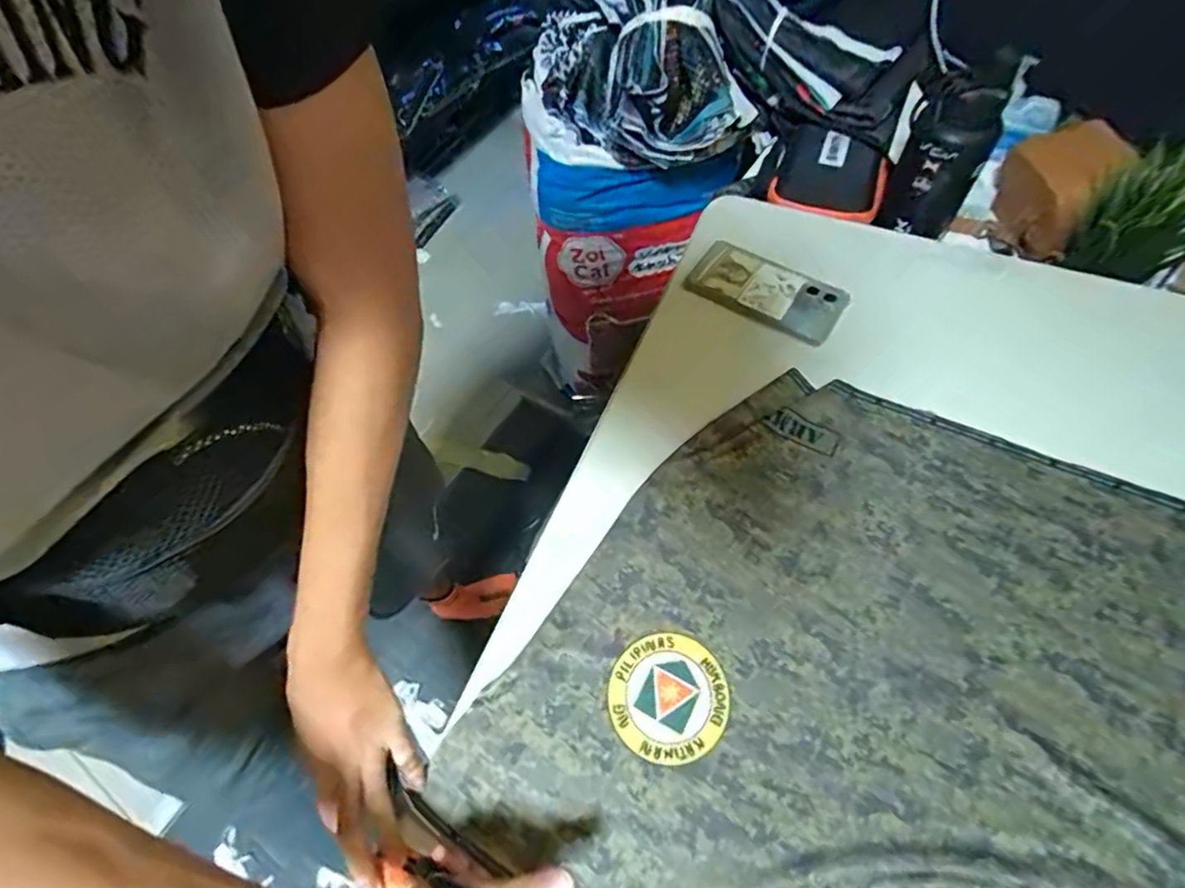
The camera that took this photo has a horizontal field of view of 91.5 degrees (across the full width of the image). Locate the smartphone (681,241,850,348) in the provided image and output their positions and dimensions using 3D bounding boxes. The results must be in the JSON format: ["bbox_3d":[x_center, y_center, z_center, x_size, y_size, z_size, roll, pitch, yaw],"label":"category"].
[{"bbox_3d":[0.195,-0.175,0.656,0.172,0.013,0.080,32,75,20],"label":"smartphone"}]

